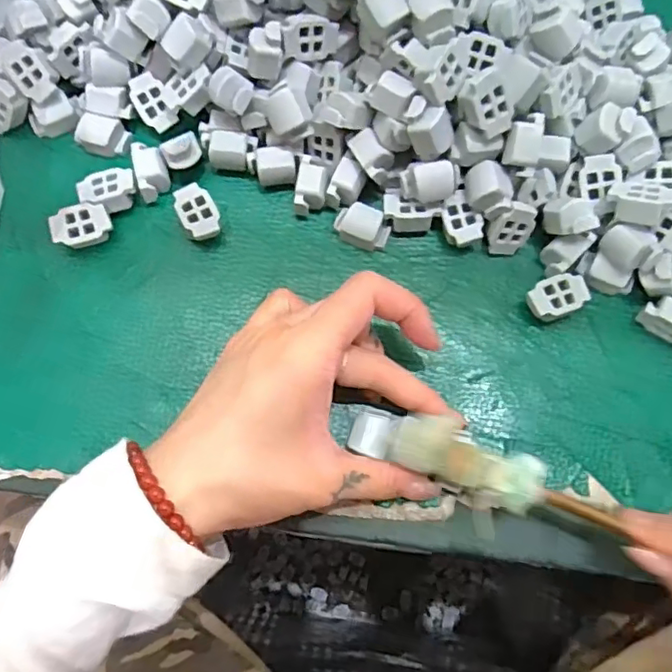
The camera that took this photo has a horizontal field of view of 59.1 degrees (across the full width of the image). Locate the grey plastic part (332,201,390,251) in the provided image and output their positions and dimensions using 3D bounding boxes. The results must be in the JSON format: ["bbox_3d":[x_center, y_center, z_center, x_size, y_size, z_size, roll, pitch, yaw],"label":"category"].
[{"bbox_3d":[0.013,-0.053,0.290,0.026,0.012,0.018,26,78,6],"label":"grey plastic part"}]

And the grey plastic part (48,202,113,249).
[{"bbox_3d":[-0.123,-0.053,0.286,0.026,0.011,0.018,-17,77,-4],"label":"grey plastic part"}]

